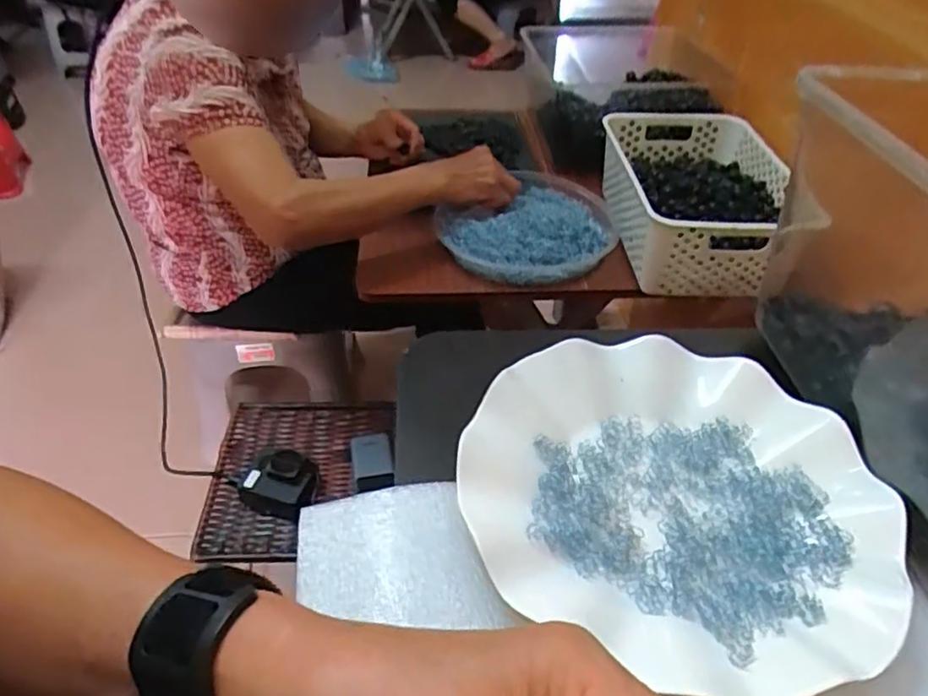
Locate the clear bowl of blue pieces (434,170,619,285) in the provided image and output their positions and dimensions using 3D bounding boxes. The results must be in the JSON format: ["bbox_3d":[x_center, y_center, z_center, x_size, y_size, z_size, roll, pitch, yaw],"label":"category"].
[{"bbox_3d":[0.081,-0.162,0.859,0.234,0.047,0.216,-1,43,1],"label":"clear bowl of blue pieces"}]

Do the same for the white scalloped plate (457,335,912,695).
[{"bbox_3d":[0.093,0.062,0.290,0.177,0.027,0.172,-1,43,1],"label":"white scalloped plate"}]

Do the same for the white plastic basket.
[{"bbox_3d":[0.290,-0.209,0.868,0.194,0.110,0.345,6,44,9],"label":"white plastic basket"}]

